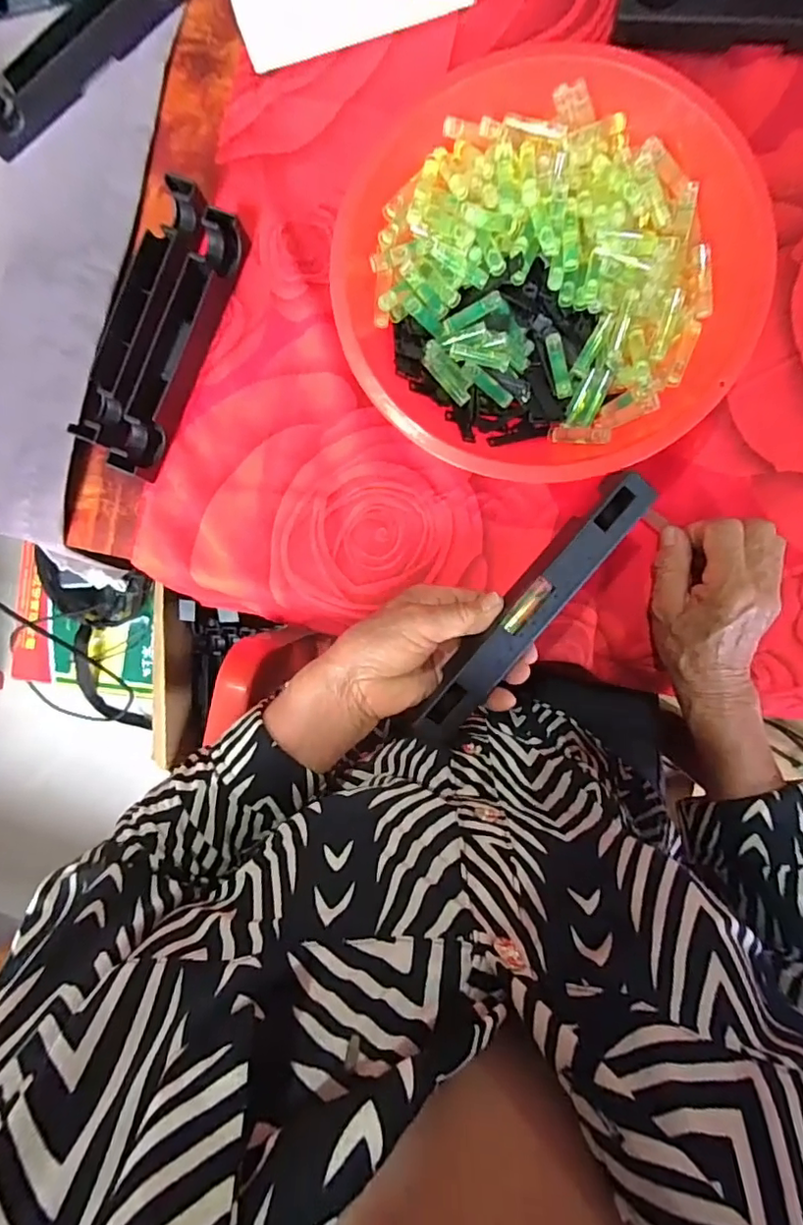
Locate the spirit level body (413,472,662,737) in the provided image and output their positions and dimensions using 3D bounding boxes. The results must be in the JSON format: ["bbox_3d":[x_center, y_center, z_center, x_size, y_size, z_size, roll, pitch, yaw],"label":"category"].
[{"bbox_3d":[0.076,-0.001,0.326,0.032,0.025,0.187,39,92,3],"label":"spirit level body"}]

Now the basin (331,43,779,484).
[{"bbox_3d":[0.092,-0.210,0.360,0.246,0.074,0.255,0,89,4],"label":"basin"}]

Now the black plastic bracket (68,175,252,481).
[{"bbox_3d":[-0.176,-0.201,0.398,0.065,0.026,0.197,23,91,4],"label":"black plastic bracket"}]

